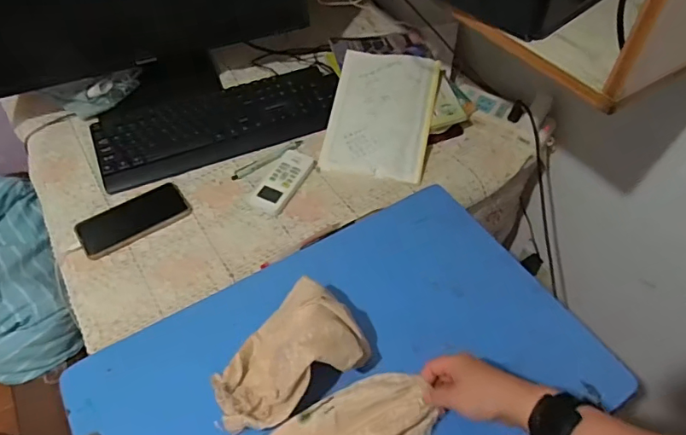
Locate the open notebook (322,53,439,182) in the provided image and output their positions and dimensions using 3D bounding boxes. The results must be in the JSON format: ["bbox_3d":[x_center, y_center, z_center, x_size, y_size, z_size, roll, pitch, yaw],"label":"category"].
[{"bbox_3d":[0.068,-0.185,0.896,0.179,0.014,0.252,8,67,9],"label":"open notebook"}]

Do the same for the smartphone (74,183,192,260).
[{"bbox_3d":[-0.328,0.001,0.788,0.162,0.013,0.084,-29,56,-21],"label":"smartphone"}]

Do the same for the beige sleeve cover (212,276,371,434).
[{"bbox_3d":[-0.067,0.158,0.581,0.175,0.085,0.117,-28,56,-20],"label":"beige sleeve cover"}]

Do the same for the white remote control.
[{"bbox_3d":[-0.101,-0.062,0.838,0.057,0.016,0.134,22,54,17],"label":"white remote control"}]

